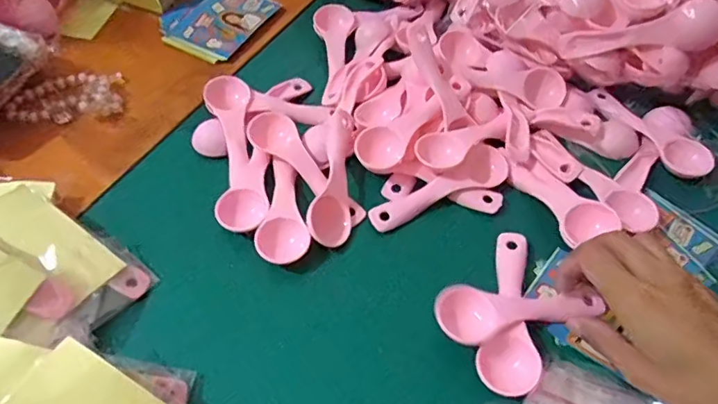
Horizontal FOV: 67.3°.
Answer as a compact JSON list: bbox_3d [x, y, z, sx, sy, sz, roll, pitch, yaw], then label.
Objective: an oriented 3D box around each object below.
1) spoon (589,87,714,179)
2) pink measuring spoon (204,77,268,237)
[{"bbox_3d":[0.232,-0.060,0.435,0.030,0.014,0.112,-25,59,-18],"label":"spoon"},{"bbox_3d":[-0.093,-0.043,0.411,0.037,0.014,0.144,-9,55,-8],"label":"pink measuring spoon"}]

